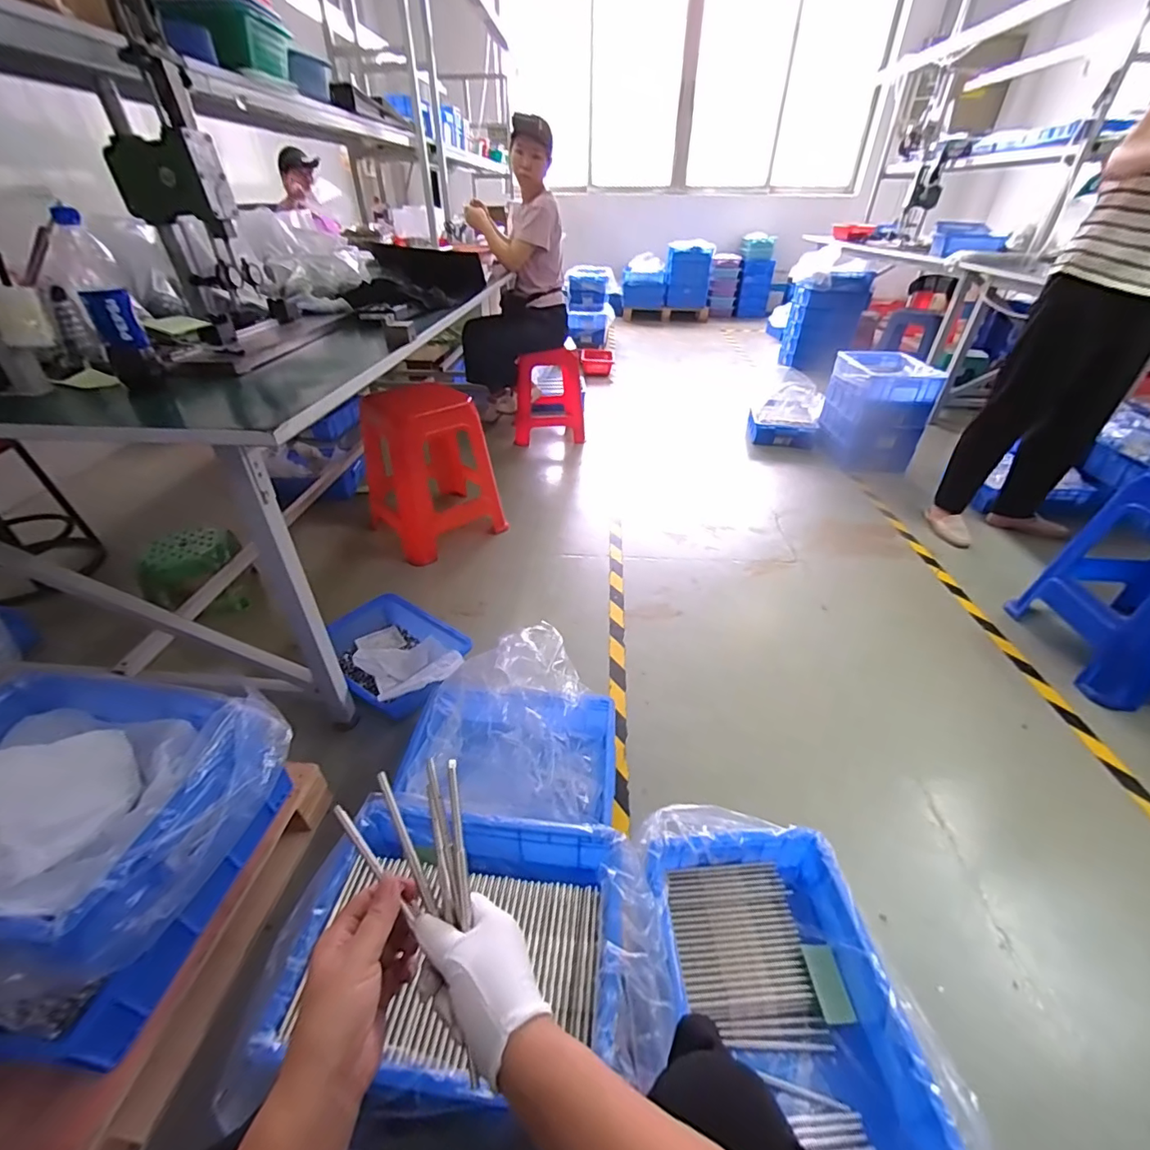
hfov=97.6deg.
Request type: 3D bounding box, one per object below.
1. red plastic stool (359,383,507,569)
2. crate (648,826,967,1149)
[{"bbox_3d":[-0.487,-0.359,1.688,0.406,0.485,0.344,-21,41,-26],"label":"red plastic stool"},{"bbox_3d":[0.285,0.599,0.728,0.334,0.110,0.469,-2,36,-3],"label":"crate"}]

